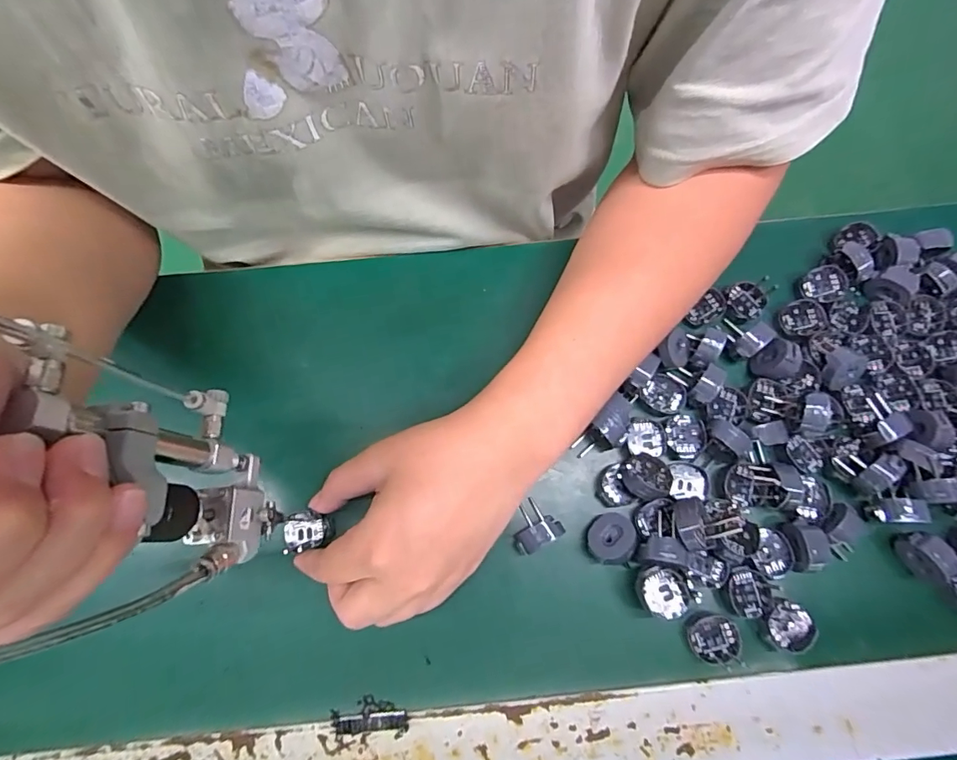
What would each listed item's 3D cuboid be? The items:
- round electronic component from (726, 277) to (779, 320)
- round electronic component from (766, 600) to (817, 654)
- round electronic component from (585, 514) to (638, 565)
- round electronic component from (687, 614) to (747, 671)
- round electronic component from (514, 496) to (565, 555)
[{"bbox_3d":[0.188,-0.058,0.329,0.028,0.015,0.026,0,75,1],"label":"round electronic component"},{"bbox_3d":[0.181,0.143,0.275,0.026,0.006,0.026,0,75,1],"label":"round electronic component"},{"bbox_3d":[0.080,0.096,0.287,0.028,0.013,0.028,9,71,21],"label":"round electronic component"},{"bbox_3d":[0.137,0.151,0.275,0.027,0.010,0.026,0,75,1],"label":"round electronic component"},{"bbox_3d":[0.033,0.089,0.289,0.029,0.021,0.025,-32,77,-8],"label":"round electronic component"}]

